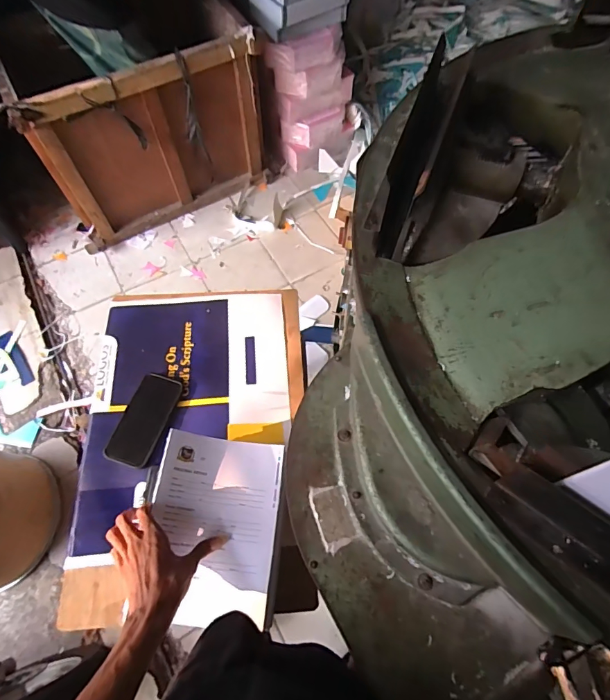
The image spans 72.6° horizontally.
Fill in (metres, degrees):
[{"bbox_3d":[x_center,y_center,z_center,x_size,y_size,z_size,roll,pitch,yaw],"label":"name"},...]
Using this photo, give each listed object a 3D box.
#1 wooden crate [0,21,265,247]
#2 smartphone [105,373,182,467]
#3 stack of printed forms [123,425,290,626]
[{"bbox_3d":[-0.527,-0.763,1.610,0.837,0.618,0.090,-33,69,-15],"label":"wooden crate"},{"bbox_3d":[-0.301,0.128,0.778,0.091,0.013,0.173,15,65,7],"label":"smartphone"},{"bbox_3d":[-0.131,0.249,0.598,0.177,0.027,0.241,9,63,-4],"label":"stack of printed forms"}]

